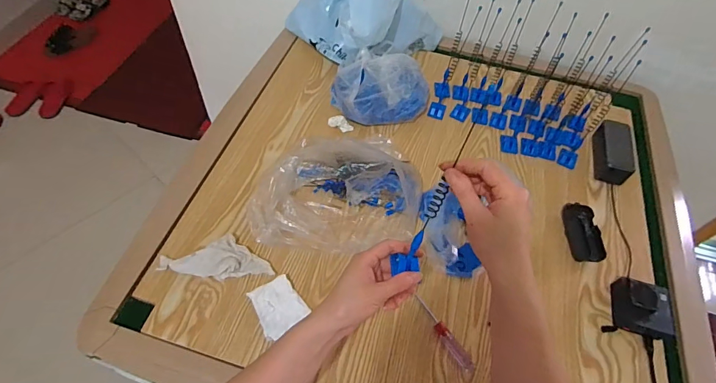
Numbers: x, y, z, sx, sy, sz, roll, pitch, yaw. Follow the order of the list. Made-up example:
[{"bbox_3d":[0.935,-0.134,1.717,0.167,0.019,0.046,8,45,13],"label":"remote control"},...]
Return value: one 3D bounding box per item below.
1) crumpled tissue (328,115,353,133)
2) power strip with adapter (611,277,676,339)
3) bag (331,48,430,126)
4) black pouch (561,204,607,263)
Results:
[{"bbox_3d":[-0.035,-0.138,0.813,0.050,0.025,0.021,28,58,14],"label":"crumpled tissue"},{"bbox_3d":[0.444,0.184,0.627,0.083,0.051,0.081,15,56,6],"label":"power strip with adapter"},{"bbox_3d":[0.054,-0.217,0.827,0.210,0.102,0.149,-7,57,-10],"label":"bag"},{"bbox_3d":[0.400,0.073,0.707,0.049,0.028,0.106,3,56,-3],"label":"black pouch"}]

